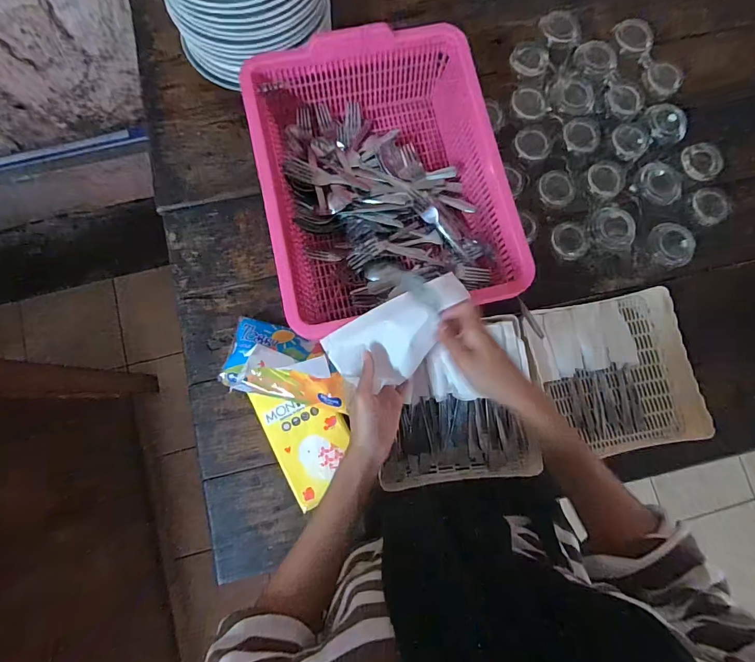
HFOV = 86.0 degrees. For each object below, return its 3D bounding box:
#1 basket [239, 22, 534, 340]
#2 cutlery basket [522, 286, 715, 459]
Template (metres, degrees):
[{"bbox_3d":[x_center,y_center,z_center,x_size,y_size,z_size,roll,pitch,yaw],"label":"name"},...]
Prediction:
[{"bbox_3d":[0.005,-0.203,0.576,0.313,0.111,0.396,-13,81,-4],"label":"basket"},{"bbox_3d":[0.323,0.063,0.574,0.214,0.055,0.219,-10,81,-3],"label":"cutlery basket"}]

